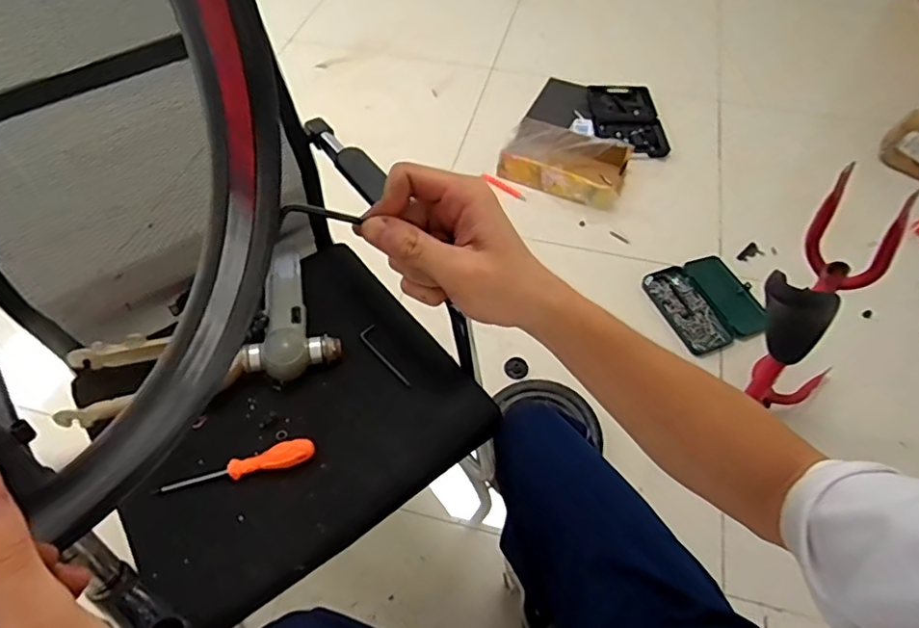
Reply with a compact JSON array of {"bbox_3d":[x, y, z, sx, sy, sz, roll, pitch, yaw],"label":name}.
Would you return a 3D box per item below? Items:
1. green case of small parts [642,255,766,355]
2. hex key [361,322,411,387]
[{"bbox_3d":[0.620,-0.031,1.435,0.240,0.048,0.256,-25,60,-4],"label":"green case of small parts"},{"bbox_3d":[-0.107,0.064,0.842,0.026,0.011,0.120,-29,59,-19],"label":"hex key"}]

